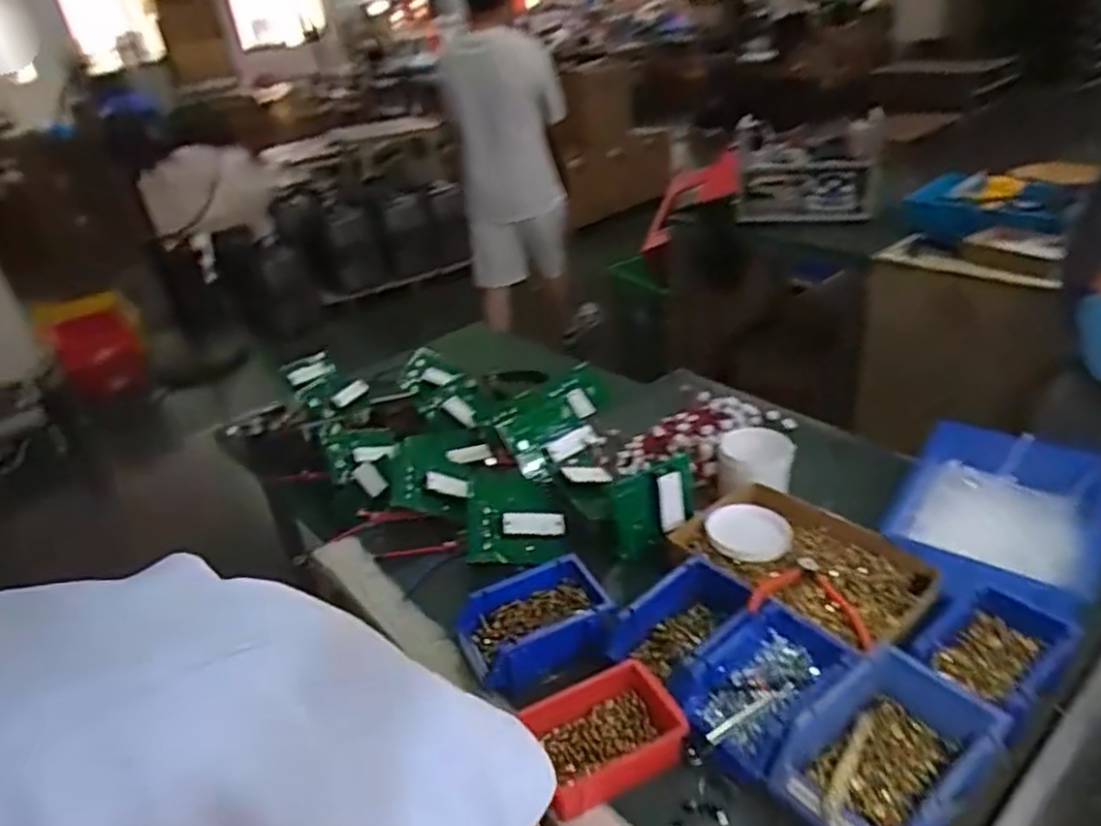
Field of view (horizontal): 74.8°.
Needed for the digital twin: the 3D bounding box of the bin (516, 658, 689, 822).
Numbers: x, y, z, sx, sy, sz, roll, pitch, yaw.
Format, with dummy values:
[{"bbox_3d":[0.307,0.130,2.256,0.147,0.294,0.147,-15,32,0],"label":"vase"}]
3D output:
[{"bbox_3d":[0.054,0.319,0.710,0.143,0.056,0.099,-17,32,-17],"label":"bin"}]

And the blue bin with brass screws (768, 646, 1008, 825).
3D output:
[{"bbox_3d":[0.305,0.316,0.651,0.190,0.083,0.127,-26,35,-29],"label":"blue bin with brass screws"}]

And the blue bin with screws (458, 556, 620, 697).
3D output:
[{"bbox_3d":[-0.016,0.240,0.820,0.164,0.064,0.124,-17,31,-16],"label":"blue bin with screws"}]

